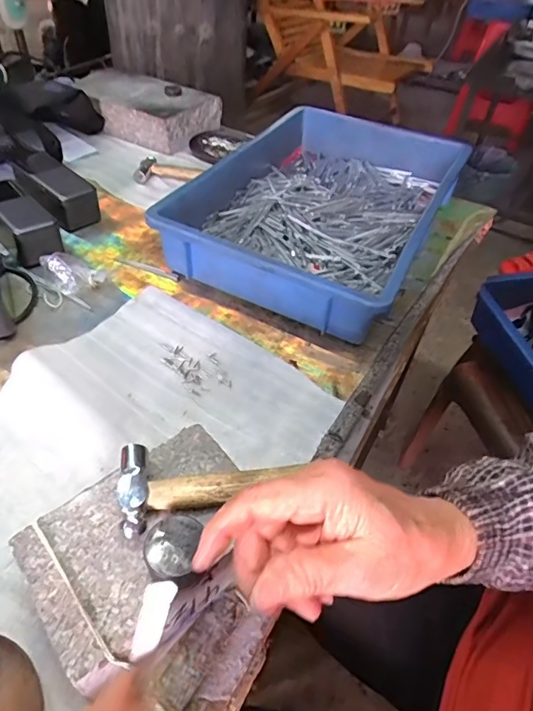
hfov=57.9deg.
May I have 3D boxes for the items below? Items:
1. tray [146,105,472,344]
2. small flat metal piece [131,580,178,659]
[{"bbox_3d":[0.081,-0.213,0.668,0.296,0.080,0.446,23,49,15],"label":"tray"},{"bbox_3d":[-0.052,0.120,0.218,0.013,0.042,0.005,24,11,16],"label":"small flat metal piece"}]

